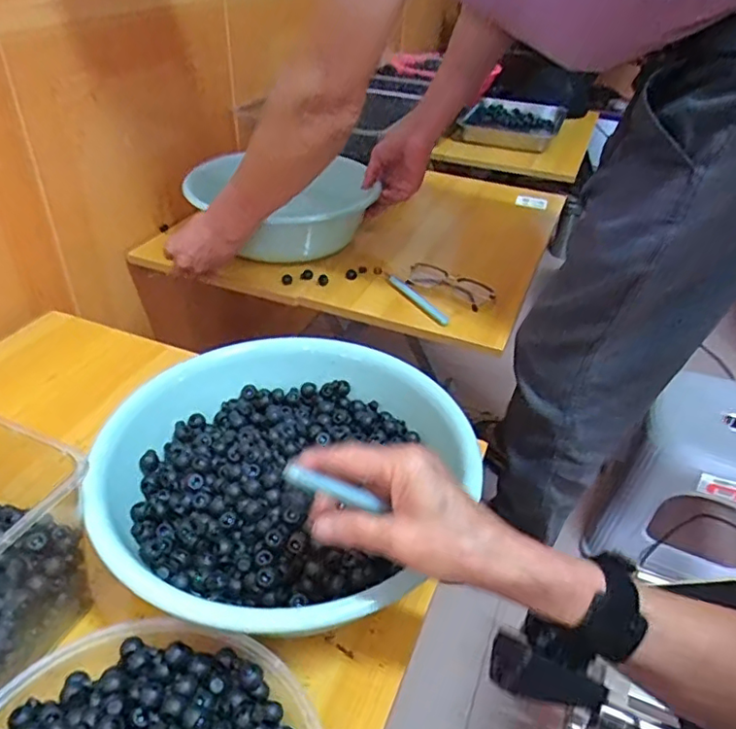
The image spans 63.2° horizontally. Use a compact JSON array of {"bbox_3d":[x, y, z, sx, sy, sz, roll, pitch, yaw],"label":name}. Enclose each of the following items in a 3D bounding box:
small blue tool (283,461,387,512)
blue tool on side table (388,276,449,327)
[{"bbox_3d":[-0.019,0.072,0.345,0.062,0.007,0.010,25,33,-20],"label":"small blue tool"},{"bbox_3d":[0.069,-0.090,0.847,0.018,0.012,0.134,-19,43,-27],"label":"blue tool on side table"}]

